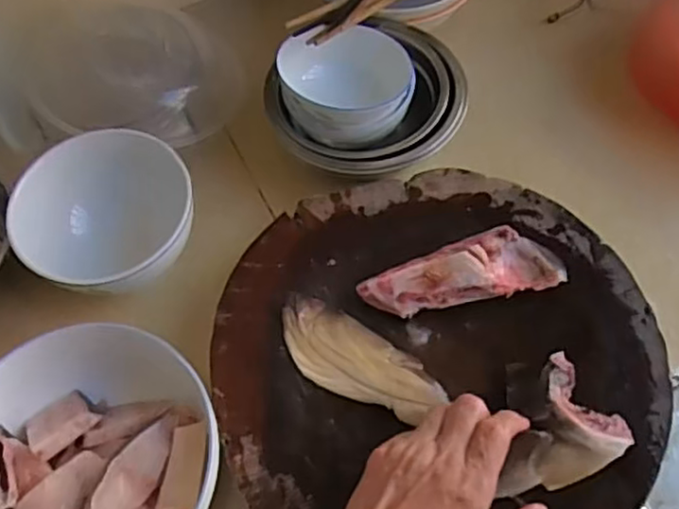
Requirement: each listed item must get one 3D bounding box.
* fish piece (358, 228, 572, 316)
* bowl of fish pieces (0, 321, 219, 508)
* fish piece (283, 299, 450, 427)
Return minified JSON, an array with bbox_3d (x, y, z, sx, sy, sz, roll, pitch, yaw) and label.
[{"bbox_3d":[0.088,0.010,0.493,0.143,0.026,0.050,-10,61,-3],"label":"fish piece"},{"bbox_3d":[-0.162,0.135,0.444,0.162,0.067,0.170,-1,61,2],"label":"bowl of fish pieces"},{"bbox_3d":[0.011,0.072,0.460,0.121,0.015,0.047,28,66,23],"label":"fish piece"}]

